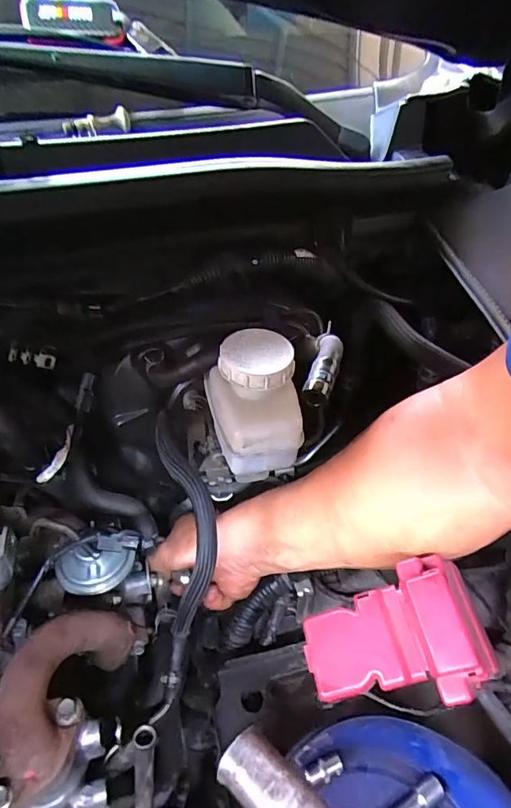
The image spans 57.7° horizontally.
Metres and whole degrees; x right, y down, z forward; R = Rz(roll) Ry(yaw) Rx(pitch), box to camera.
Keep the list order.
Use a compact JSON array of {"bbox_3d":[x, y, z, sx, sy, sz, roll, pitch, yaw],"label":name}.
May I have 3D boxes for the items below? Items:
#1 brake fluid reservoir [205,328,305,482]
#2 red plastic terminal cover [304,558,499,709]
[{"bbox_3d":[0.000,-0.002,0.356,0.066,0.081,0.079,-8,44,-12],"label":"brake fluid reservoir"},{"bbox_3d":[0.085,0.144,0.291,0.104,0.040,0.072,-17,59,7],"label":"red plastic terminal cover"}]

